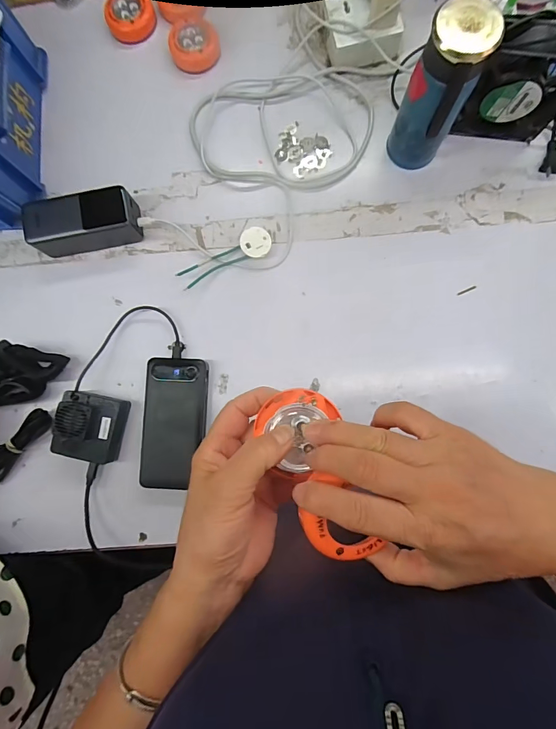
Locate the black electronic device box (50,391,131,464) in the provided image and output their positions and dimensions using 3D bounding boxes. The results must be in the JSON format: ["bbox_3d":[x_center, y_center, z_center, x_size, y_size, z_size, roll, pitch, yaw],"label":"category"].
[{"bbox_3d":[-0.227,0.077,0.462,0.068,0.047,0.078,10,86,3],"label":"black electronic device box"}]

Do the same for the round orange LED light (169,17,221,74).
[{"bbox_3d":[-0.114,-0.436,0.517,0.067,0.016,0.068,0,85,3],"label":"round orange LED light"}]

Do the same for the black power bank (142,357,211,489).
[{"bbox_3d":[-0.126,0.071,0.469,0.076,0.032,0.153,1,85,3],"label":"black power bank"}]

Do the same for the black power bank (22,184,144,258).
[{"bbox_3d":[-0.245,-0.178,0.481,0.132,0.057,0.059,-13,85,1],"label":"black power bank"}]

